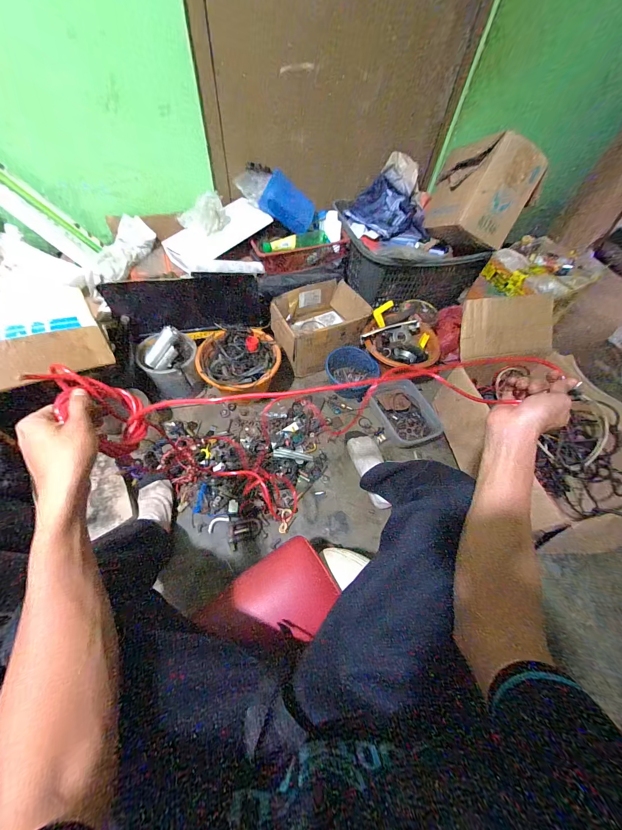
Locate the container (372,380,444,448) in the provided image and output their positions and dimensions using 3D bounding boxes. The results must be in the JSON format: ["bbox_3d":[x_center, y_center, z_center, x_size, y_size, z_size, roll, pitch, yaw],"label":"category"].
[{"bbox_3d":[0.315,-0.009,0.999,0.182,0.058,0.236,-11,60,-12],"label":"container"}]

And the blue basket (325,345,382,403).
[{"bbox_3d":[0.151,-0.149,1.041,0.156,0.106,0.179,-17,61,-15],"label":"blue basket"}]

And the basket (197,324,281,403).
[{"bbox_3d":[-0.226,-0.152,0.953,0.242,0.180,0.247,2,58,-4],"label":"basket"}]

